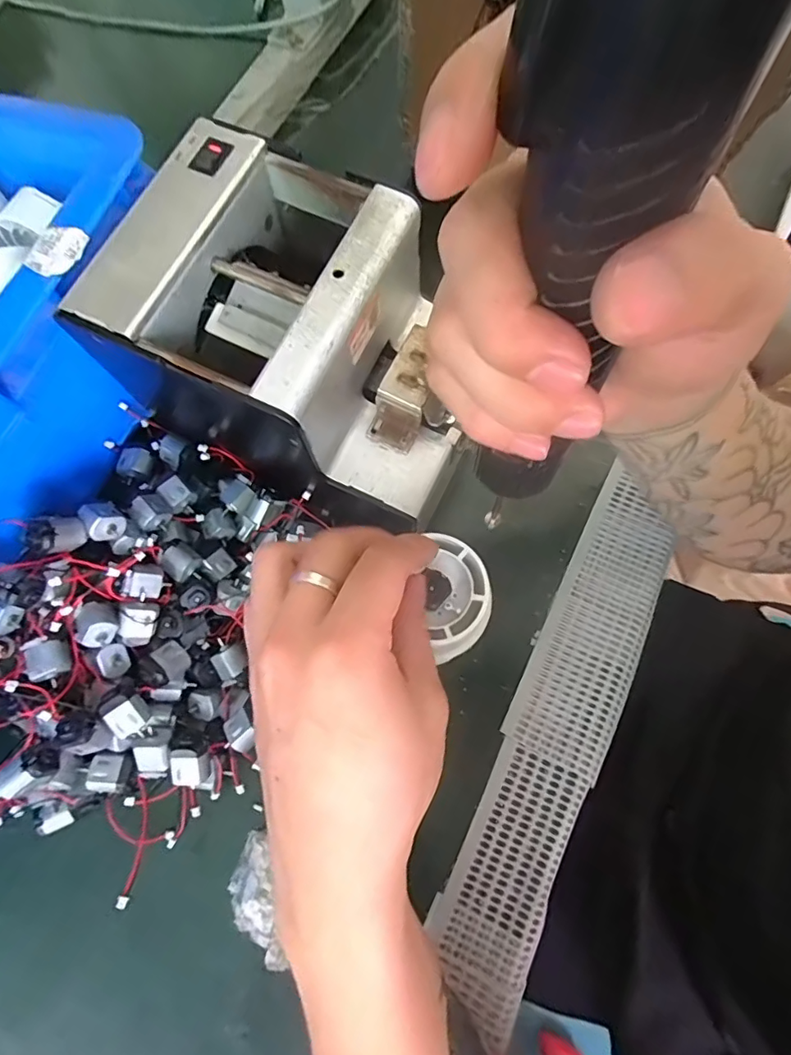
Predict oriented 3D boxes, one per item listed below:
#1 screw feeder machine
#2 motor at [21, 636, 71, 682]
[{"bbox_3d":[-0.042,-0.094,0.281,0.171,0.117,0.126,26,76,12],"label":"screw feeder machine"},{"bbox_3d":[-0.181,0.068,0.274,0.017,0.013,0.021,-19,72,-2],"label":"motor"}]

